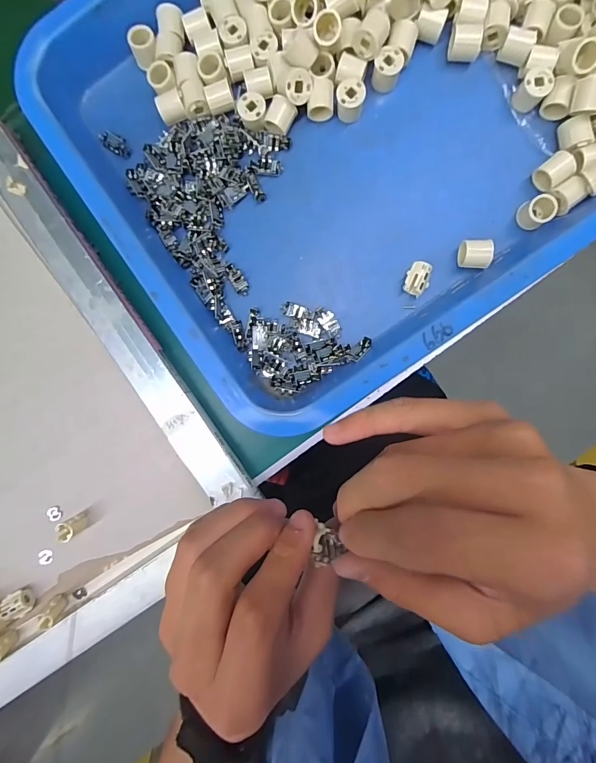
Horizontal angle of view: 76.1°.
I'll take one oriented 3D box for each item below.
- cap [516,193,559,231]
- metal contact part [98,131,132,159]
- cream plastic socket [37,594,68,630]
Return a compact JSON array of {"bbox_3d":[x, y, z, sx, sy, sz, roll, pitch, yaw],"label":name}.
[{"bbox_3d":[0.172,-0.122,0.273,0.021,0.017,0.020,0,90,3],"label":"cap"},{"bbox_3d":[-0.141,-0.183,0.295,0.027,0.004,0.013,35,92,2],"label":"metal contact part"},{"bbox_3d":[-0.190,0.177,0.295,0.011,0.025,0.011,12,122,3],"label":"cream plastic socket"}]

